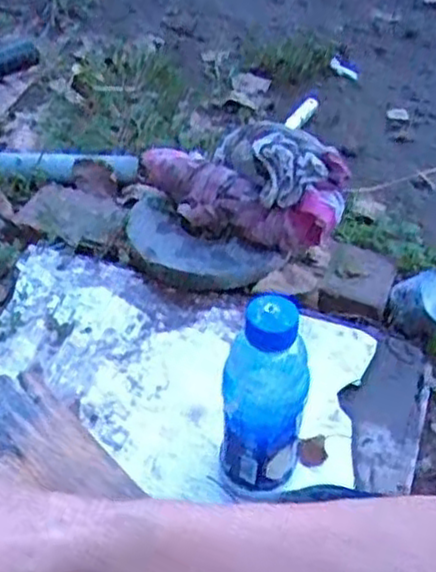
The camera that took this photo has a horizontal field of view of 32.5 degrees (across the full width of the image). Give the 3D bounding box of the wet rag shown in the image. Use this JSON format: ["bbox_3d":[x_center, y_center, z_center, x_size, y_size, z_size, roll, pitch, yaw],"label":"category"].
[{"bbox_3d":[0.016,-0.136,0.903,0.274,0.117,0.109,32,53,27],"label":"wet rag"}]

